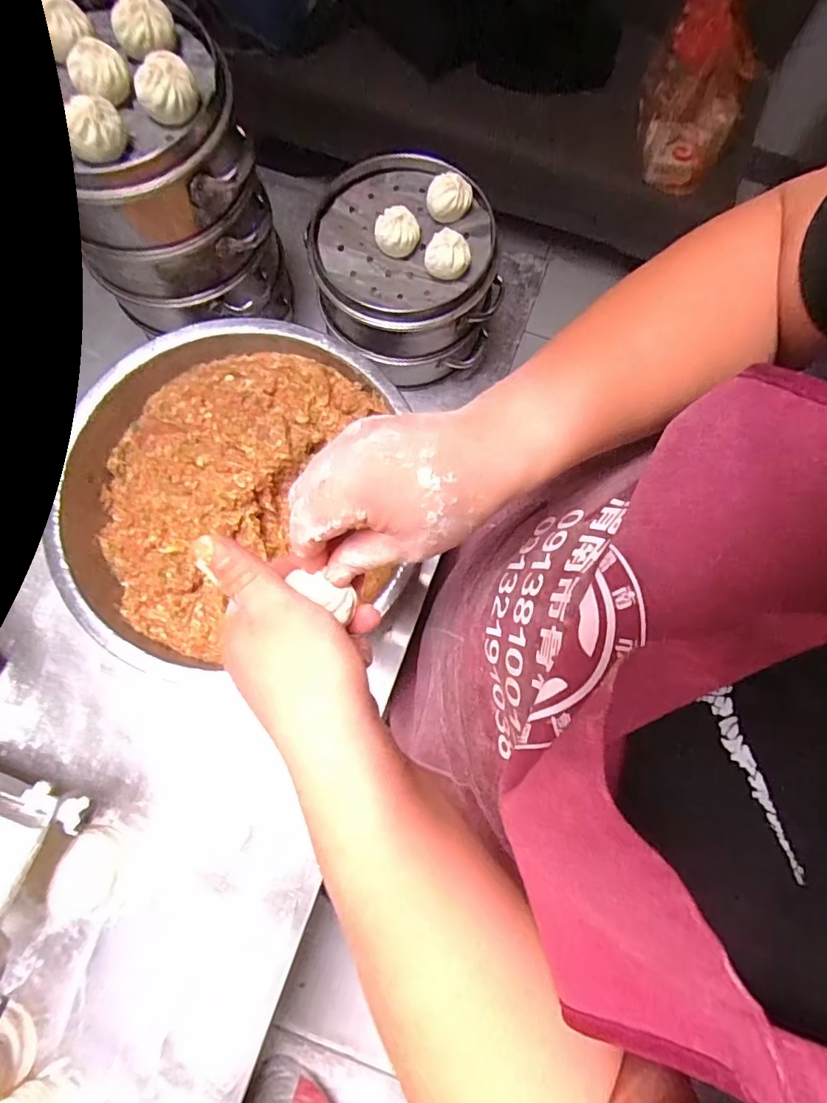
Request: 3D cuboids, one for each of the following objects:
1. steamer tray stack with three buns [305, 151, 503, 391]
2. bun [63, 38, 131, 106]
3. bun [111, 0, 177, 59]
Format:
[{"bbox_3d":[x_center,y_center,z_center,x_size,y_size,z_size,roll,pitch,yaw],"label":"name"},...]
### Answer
[{"bbox_3d":[-0.009,-0.312,0.573,0.183,0.132,0.196,0,78,-1],"label":"steamer tray stack with three buns"},{"bbox_3d":[-0.245,-0.374,0.401,0.040,0.027,0.040,0,78,-1],"label":"bun"},{"bbox_3d":[-0.214,-0.421,0.413,0.040,0.029,0.040,0,78,-1],"label":"bun"}]

